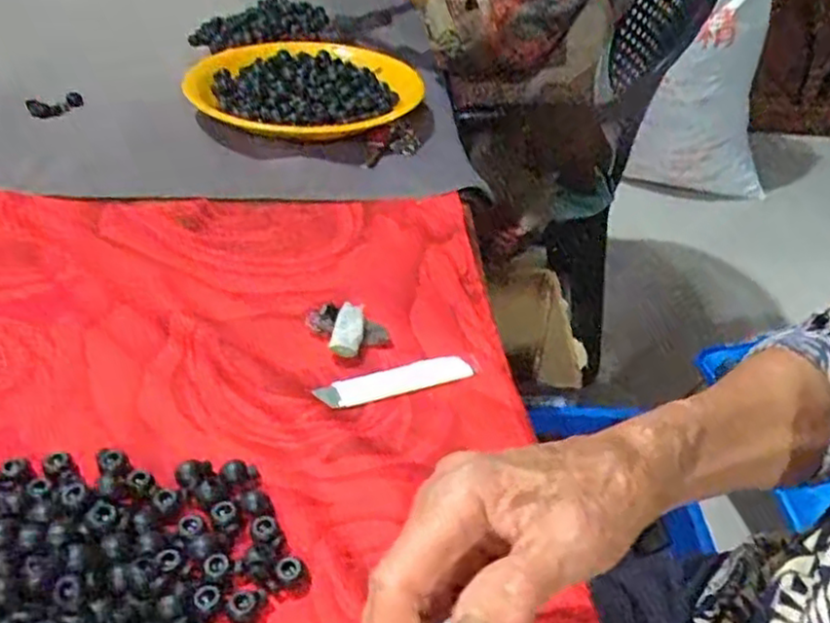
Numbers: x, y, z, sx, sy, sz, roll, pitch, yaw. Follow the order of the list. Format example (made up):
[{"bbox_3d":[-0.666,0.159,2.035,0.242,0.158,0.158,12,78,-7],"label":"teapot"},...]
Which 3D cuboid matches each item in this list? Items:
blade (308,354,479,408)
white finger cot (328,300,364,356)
[{"bbox_3d":[-0.012,0.043,0.454,0.102,0.004,0.020,-12,42,-22],"label":"blade"},{"bbox_3d":[-0.046,0.013,0.473,0.020,0.016,0.037,14,60,-11],"label":"white finger cot"}]

